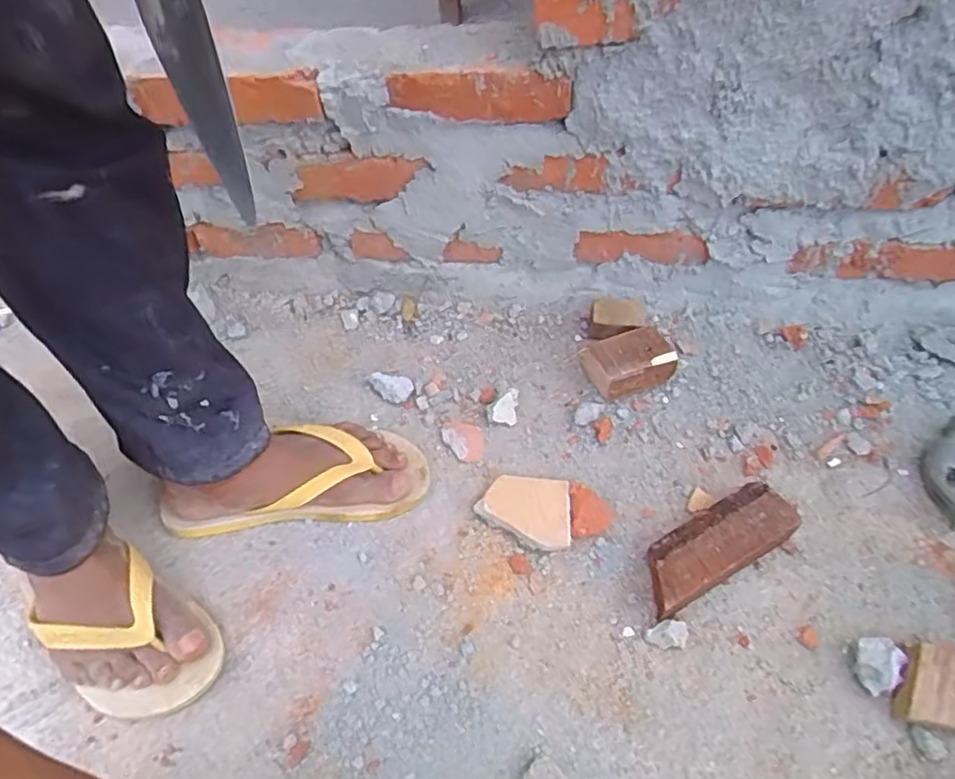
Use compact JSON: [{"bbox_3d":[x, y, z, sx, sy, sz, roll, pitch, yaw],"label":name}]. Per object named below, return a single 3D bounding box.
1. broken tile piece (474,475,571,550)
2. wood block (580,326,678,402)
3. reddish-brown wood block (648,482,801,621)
[{"bbox_3d":[0.045,0.111,0.603,0.086,0.019,0.072,11,53,8],"label":"broken tile piece"},{"bbox_3d":[0.165,-0.028,0.699,0.090,0.042,0.065,-15,50,-8],"label":"wood block"},{"bbox_3d":[0.205,0.136,0.556,0.147,0.041,0.059,-26,53,-17],"label":"reddish-brown wood block"}]

